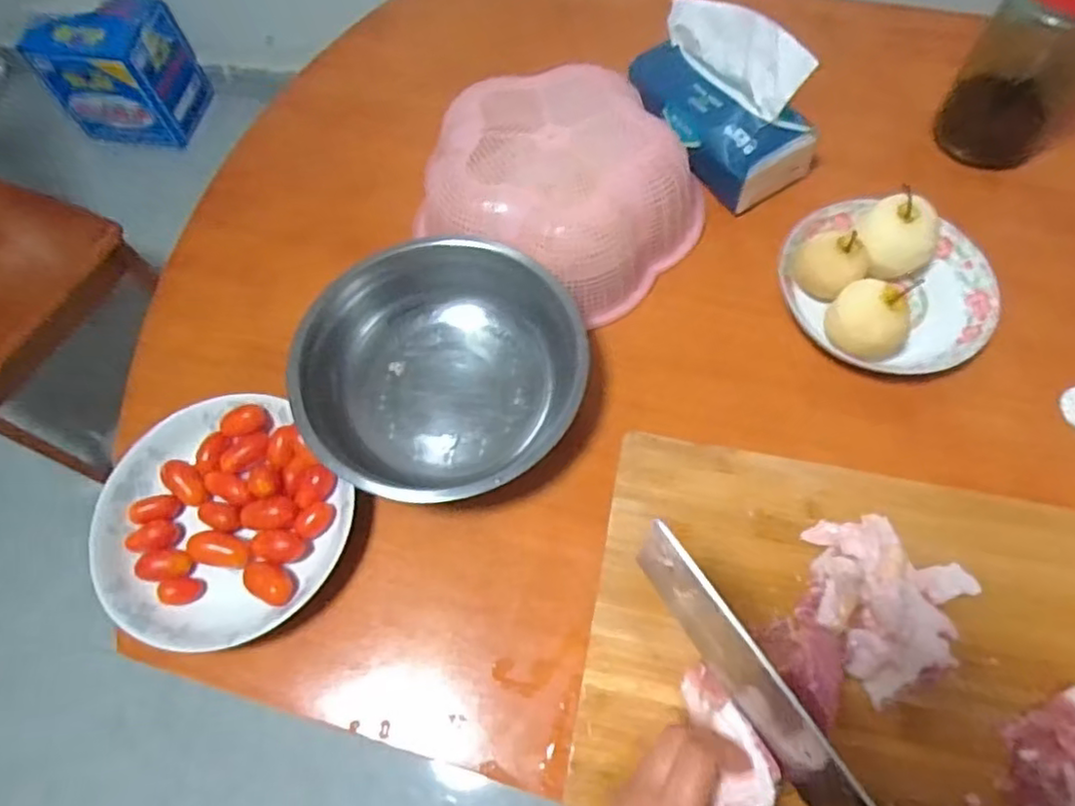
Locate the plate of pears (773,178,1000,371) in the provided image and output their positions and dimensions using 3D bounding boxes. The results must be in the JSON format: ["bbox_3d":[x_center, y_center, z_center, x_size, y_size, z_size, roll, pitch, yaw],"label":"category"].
[{"bbox_3d":[0.297,-0.109,0.549,0.169,0.075,0.156,-1,64,1],"label":"plate of pears"}]

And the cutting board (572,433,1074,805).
[{"bbox_3d":[0.238,0.179,0.436,0.392,0.027,0.276,10,65,7],"label":"cutting board"}]

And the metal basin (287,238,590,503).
[{"bbox_3d":[-0.077,-0.029,0.522,0.222,0.058,0.209,-19,65,-7],"label":"metal basin"}]

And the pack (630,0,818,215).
[{"bbox_3d":[0.167,-0.280,0.607,0.088,0.116,0.184,-38,69,-15],"label":"pack"}]

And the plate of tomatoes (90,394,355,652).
[{"bbox_3d":[-0.238,0.092,0.499,0.169,0.044,0.171,-1,64,1],"label":"plate of tomatoes"}]

